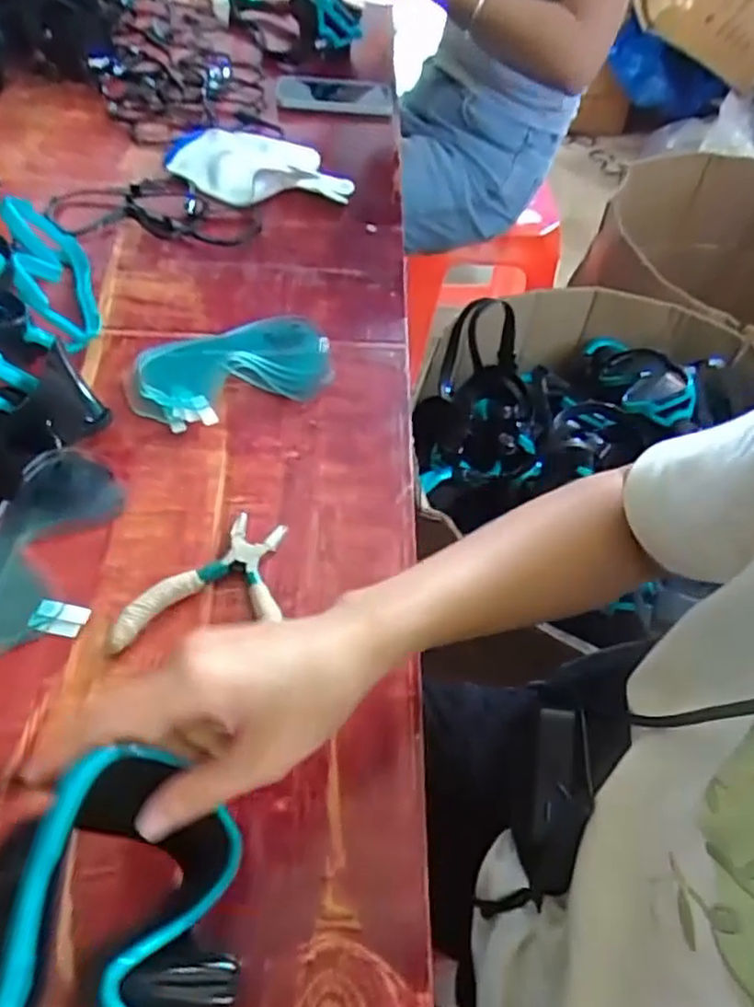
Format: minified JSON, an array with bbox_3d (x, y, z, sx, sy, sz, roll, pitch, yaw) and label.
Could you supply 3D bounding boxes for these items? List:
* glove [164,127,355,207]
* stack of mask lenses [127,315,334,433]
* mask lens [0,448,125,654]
[{"bbox_3d":[-0.137,-0.384,0.771,0.221,0.031,0.129,15,52,6],"label":"glove"},{"bbox_3d":[-0.121,-0.114,0.567,0.162,0.025,0.101,-22,57,-21],"label":"stack of mask lenses"},{"bbox_3d":[-0.228,0.025,0.454,0.088,0.017,0.153,3,52,-3],"label":"mask lens"}]

